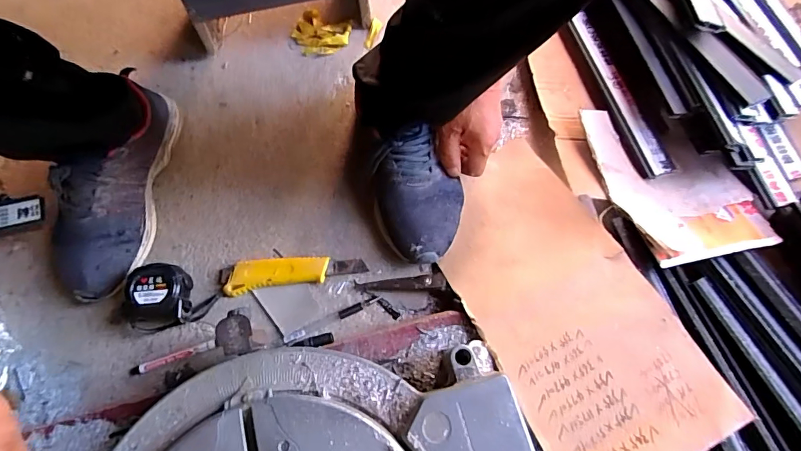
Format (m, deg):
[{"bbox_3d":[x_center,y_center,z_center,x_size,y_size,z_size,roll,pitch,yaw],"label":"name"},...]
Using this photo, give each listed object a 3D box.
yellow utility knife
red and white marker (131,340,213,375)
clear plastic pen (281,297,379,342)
[{"bbox_3d":[-0.135,0.053,0.547,0.177,0.017,0.041,-7,68,-6],"label":"yellow utility knife"},{"bbox_3d":[-0.263,0.153,0.512,0.098,0.012,0.011,-16,69,-9],"label":"red and white marker"},{"bbox_3d":[-0.081,0.112,0.532,0.120,0.006,0.010,-22,70,-11],"label":"clear plastic pen"}]

